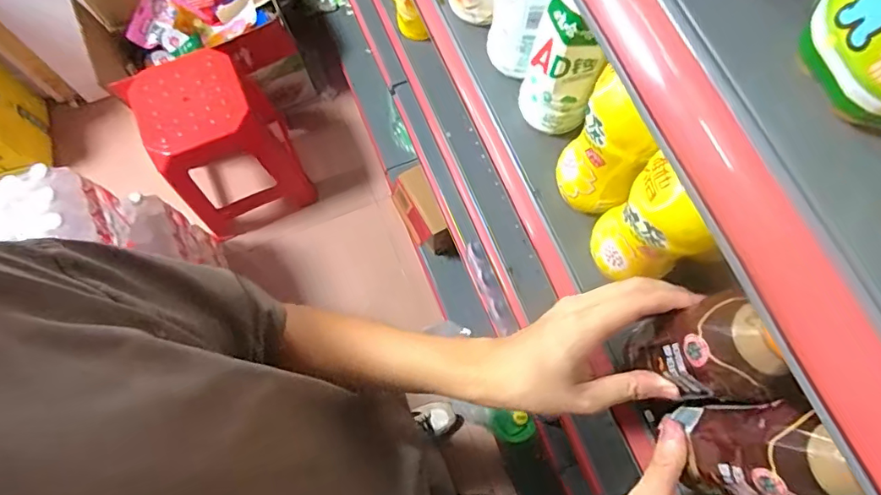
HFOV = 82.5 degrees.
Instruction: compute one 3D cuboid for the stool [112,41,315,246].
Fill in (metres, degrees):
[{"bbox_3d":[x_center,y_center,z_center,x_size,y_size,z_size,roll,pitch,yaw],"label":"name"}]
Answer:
[{"bbox_3d":[-0.657,-0.310,1.505,0.347,0.442,0.356,-26,75,-7],"label":"stool"}]

